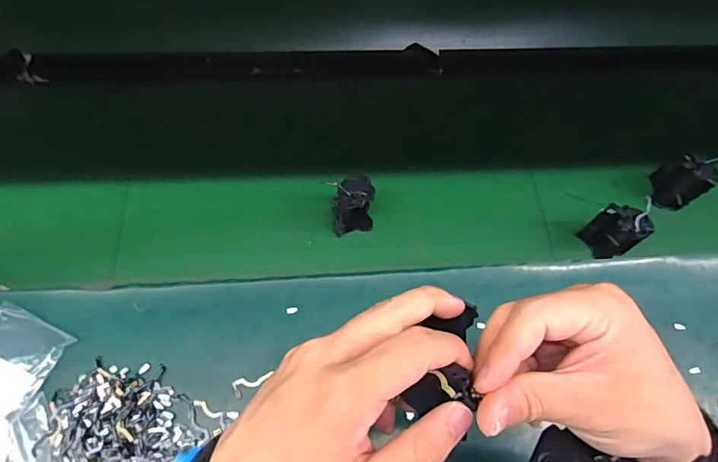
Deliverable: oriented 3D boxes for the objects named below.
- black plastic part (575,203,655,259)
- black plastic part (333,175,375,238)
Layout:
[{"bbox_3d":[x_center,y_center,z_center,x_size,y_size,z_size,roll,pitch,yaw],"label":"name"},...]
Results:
[{"bbox_3d":[0.295,0.003,0.540,0.034,0.083,0.048,-26,71,-10],"label":"black plastic part"},{"bbox_3d":[-0.006,-0.031,0.522,0.055,0.070,0.045,9,65,-1],"label":"black plastic part"}]

